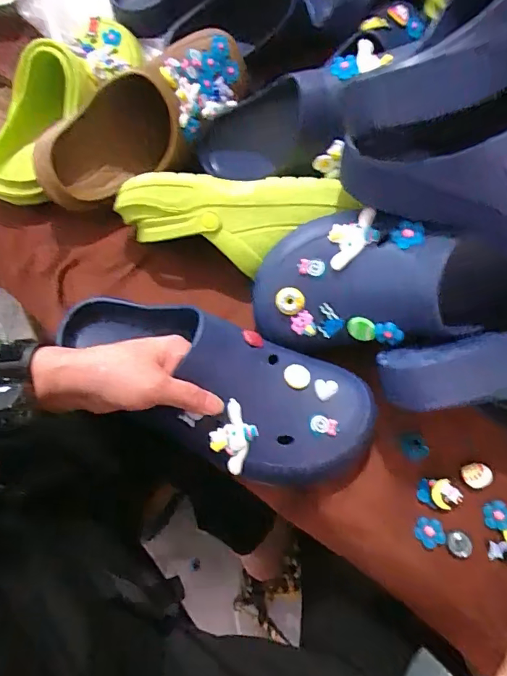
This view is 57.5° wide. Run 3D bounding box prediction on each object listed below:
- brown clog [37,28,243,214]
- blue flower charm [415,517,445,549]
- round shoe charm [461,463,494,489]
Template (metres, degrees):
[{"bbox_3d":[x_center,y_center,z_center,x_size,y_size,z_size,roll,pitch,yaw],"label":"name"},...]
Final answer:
[{"bbox_3d":[-0.115,-0.246,0.522,0.277,0.101,0.120,-35,69,-14],"label":"brown clog"},{"bbox_3d":[0.156,0.173,0.411,0.024,0.004,0.024,-13,62,23],"label":"blue flower charm"},{"bbox_3d":[0.206,0.126,0.423,0.028,0.004,0.021,-4,65,-1],"label":"round shoe charm"}]

